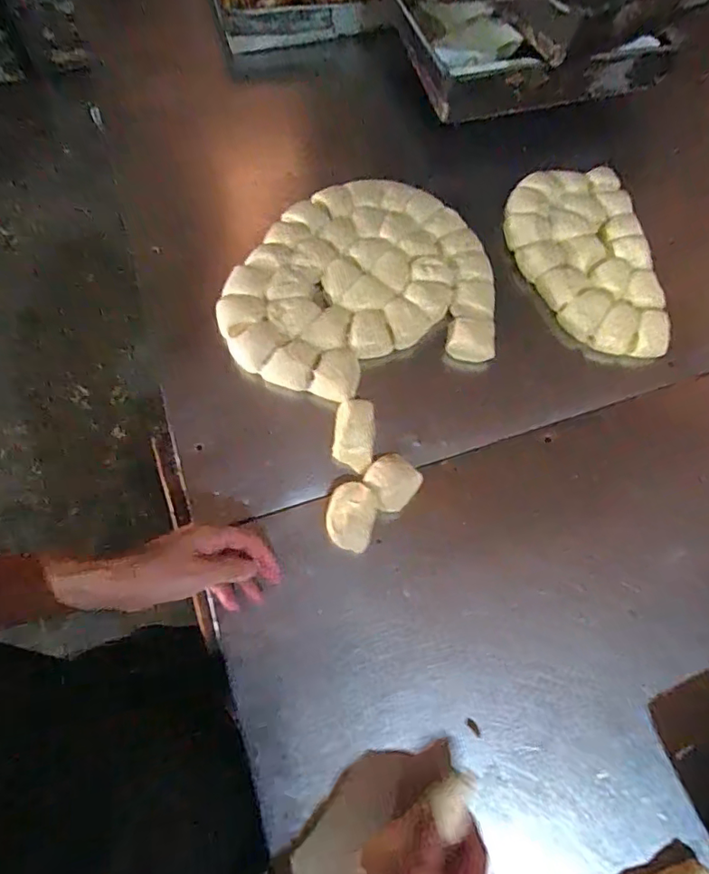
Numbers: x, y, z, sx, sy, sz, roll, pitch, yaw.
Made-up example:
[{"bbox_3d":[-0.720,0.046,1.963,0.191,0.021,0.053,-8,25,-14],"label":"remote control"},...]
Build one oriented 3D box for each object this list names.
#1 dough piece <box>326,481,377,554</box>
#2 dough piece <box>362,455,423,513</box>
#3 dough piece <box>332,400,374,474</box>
[{"bbox_3d":[-0.003,0.080,0.532,0.047,0.029,0.064,15,68,7],"label":"dough piece"},{"bbox_3d":[0.037,0.048,0.547,0.054,0.027,0.052,0,67,0],"label":"dough piece"},{"bbox_3d":[-0.001,-0.003,0.565,0.041,0.031,0.072,2,67,2],"label":"dough piece"}]

